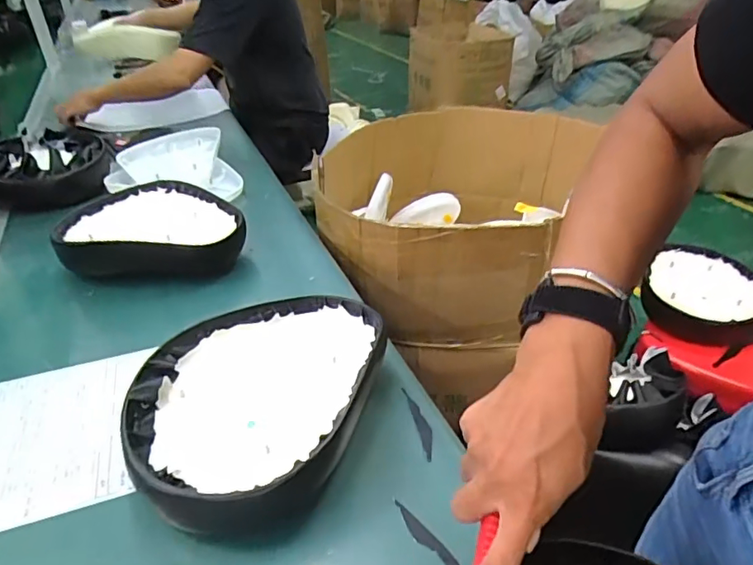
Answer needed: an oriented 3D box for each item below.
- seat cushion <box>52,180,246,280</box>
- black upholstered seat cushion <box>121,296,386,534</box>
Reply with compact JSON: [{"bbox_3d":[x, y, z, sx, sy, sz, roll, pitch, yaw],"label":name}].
[{"bbox_3d":[-0.346,-0.086,0.826,0.271,0.066,0.234,-8,36,-10],"label":"seat cushion"},{"bbox_3d":[-0.116,0.116,0.540,0.215,0.078,0.283,7,36,11],"label":"black upholstered seat cushion"}]

